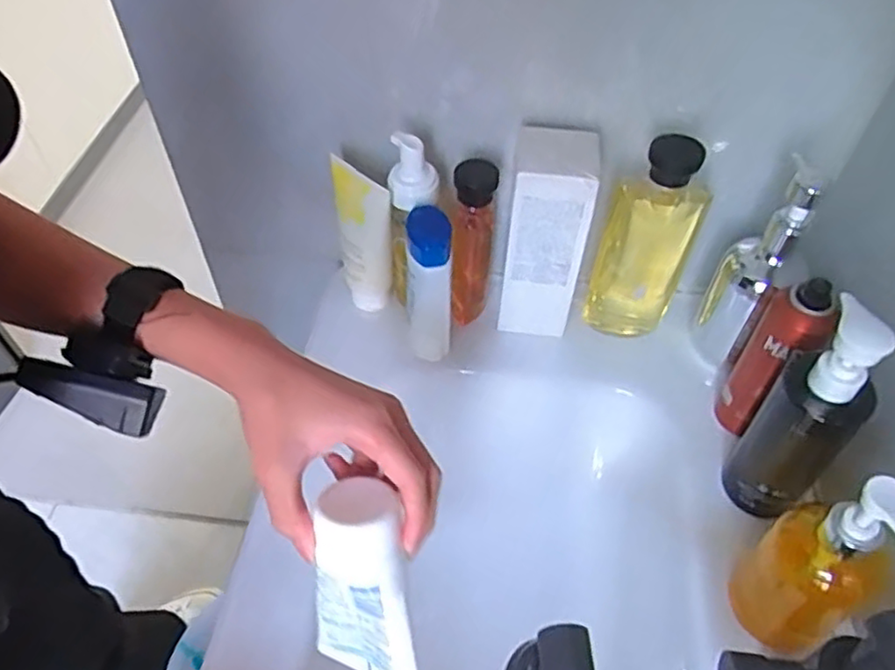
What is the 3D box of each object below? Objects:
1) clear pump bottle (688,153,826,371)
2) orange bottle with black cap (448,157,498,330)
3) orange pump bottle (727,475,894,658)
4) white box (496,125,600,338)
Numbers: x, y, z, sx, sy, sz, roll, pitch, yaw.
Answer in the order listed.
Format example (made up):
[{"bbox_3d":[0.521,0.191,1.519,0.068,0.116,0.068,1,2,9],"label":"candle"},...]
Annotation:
[{"bbox_3d":[0.273,-0.052,0.605,0.064,0.201,0.057,32,58,21],"label":"clear pump bottle"},{"bbox_3d":[0.024,-0.086,0.650,0.034,0.190,0.044,14,53,9],"label":"orange bottle with black cap"},{"bbox_3d":[0.246,0.151,0.443,0.058,0.183,0.068,-35,61,-25],"label":"orange pump bottle"},{"bbox_3d":[0.091,-0.094,0.629,0.072,0.195,0.077,10,52,6],"label":"white box"}]

